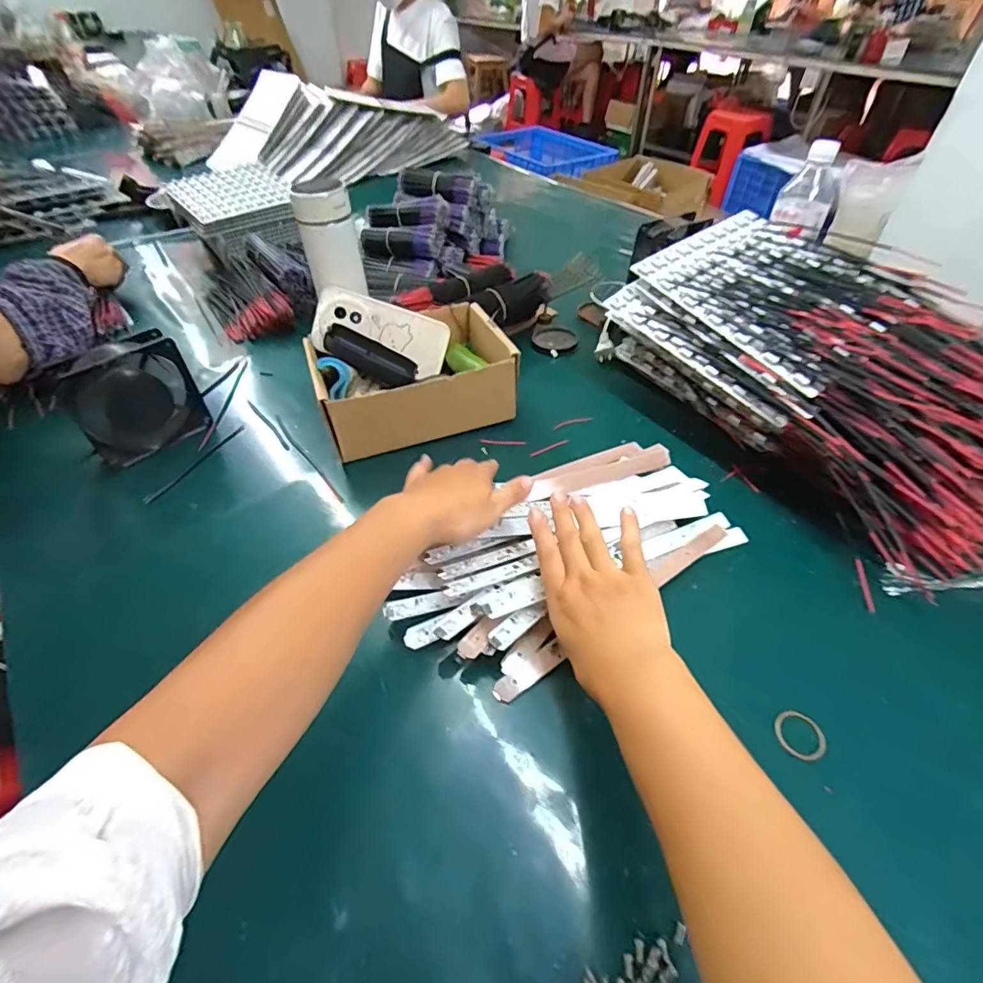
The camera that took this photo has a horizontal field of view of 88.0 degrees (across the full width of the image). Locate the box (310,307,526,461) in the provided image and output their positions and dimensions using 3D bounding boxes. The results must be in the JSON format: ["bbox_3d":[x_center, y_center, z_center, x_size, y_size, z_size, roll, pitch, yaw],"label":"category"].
[{"bbox_3d":[-0.098,-0.142,0.617,0.223,0.089,0.180,-15,49,-14],"label":"box"}]

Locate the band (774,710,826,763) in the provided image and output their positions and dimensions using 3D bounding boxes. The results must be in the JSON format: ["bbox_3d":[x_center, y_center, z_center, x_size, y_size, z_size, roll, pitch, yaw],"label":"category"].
[{"bbox_3d":[0.233,0.184,0.384,0.035,0.004,0.034,0,48,0],"label":"band"}]

